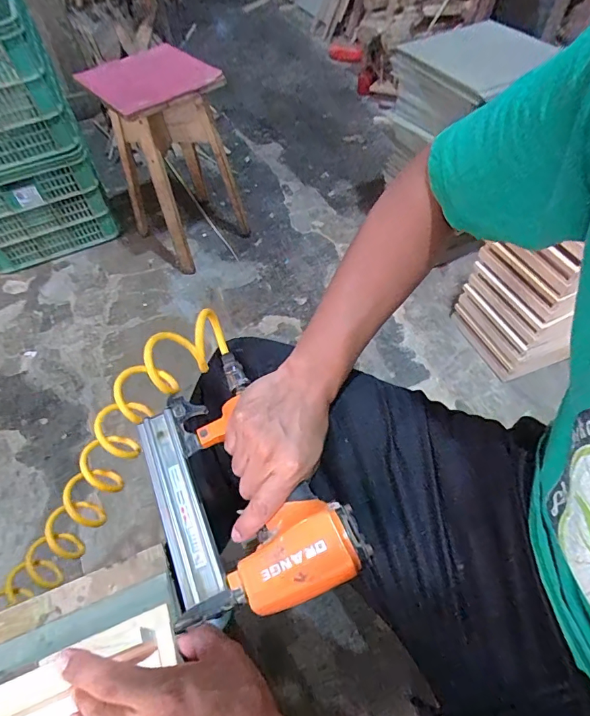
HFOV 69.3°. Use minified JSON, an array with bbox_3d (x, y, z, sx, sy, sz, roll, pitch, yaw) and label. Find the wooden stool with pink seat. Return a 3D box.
[{"bbox_3d":[-0.344,-0.555,1.222,0.297,0.504,0.295,-31,58,-16],"label":"wooden stool with pink seat"}]

